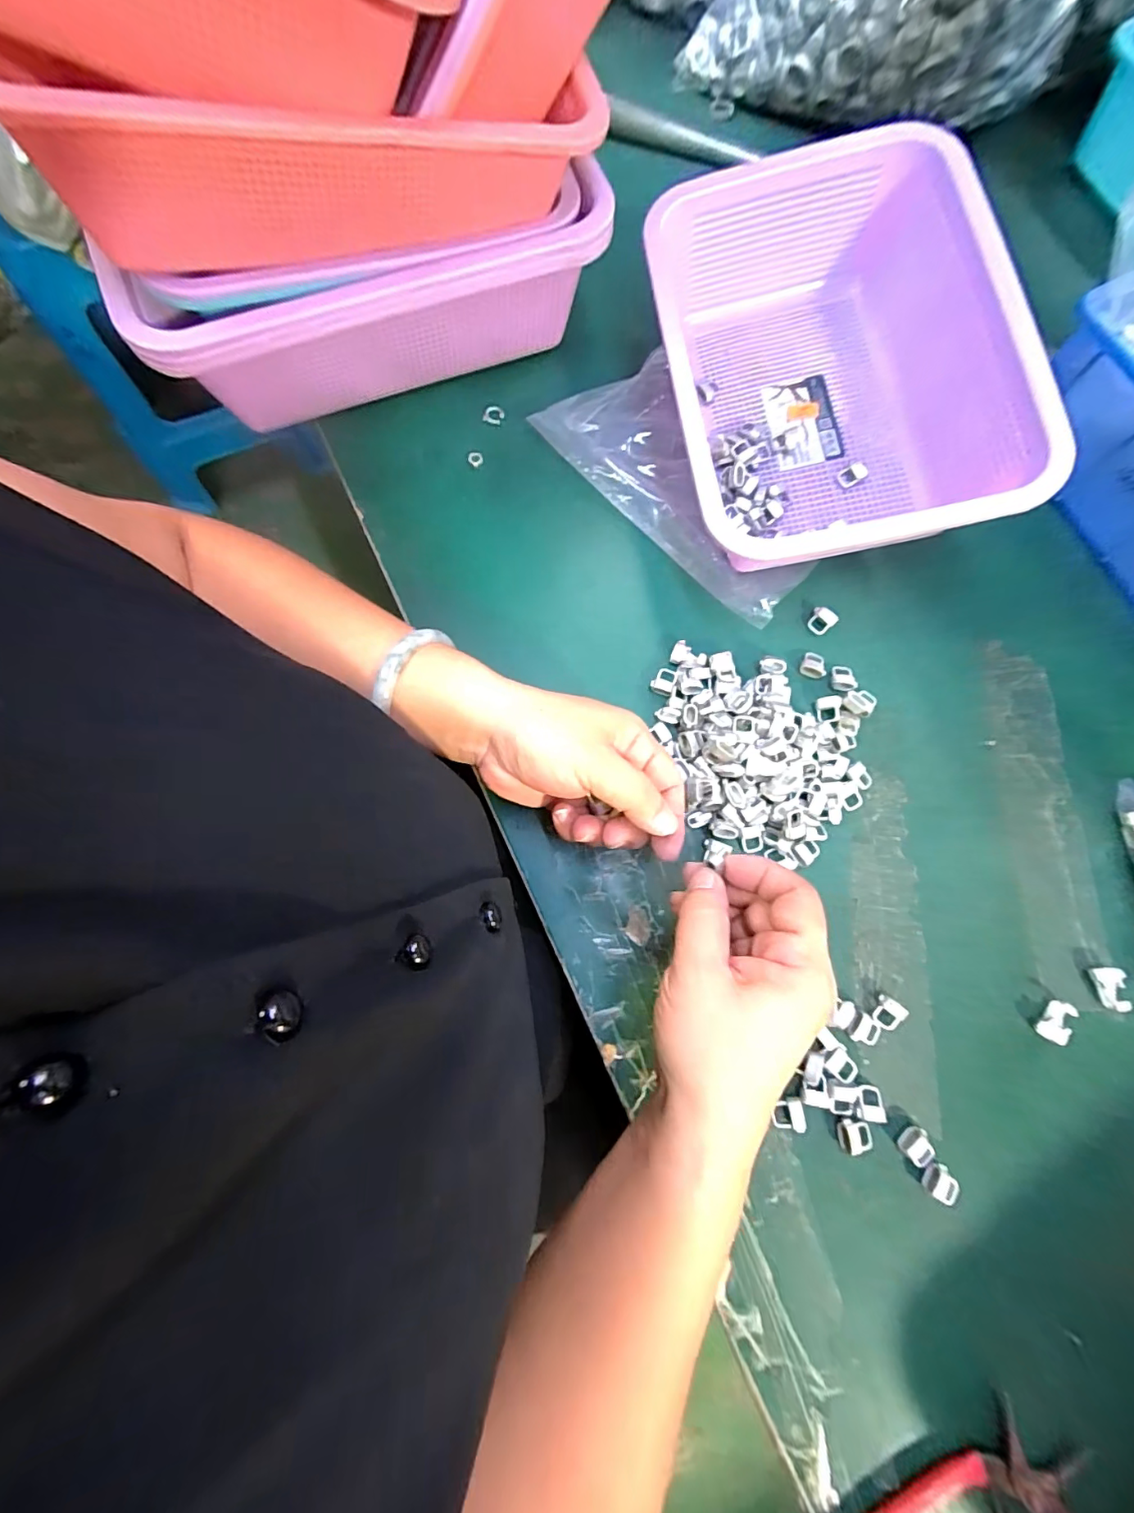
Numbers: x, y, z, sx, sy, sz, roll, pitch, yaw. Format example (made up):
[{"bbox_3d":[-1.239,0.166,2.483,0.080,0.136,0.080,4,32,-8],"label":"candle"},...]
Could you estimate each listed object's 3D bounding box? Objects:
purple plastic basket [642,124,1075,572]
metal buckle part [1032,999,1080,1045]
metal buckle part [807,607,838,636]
[{"bbox_3d":[0.161,-0.242,0.339,0.189,0.098,0.268,-6,75,-3],"label":"purple plastic basket"},{"bbox_3d":[0.273,0.148,0.288,0.015,0.010,0.023,39,77,8],"label":"metal buckle part"},{"bbox_3d":[0.172,-0.092,0.348,0.017,0.007,0.016,-42,80,-11],"label":"metal buckle part"}]

